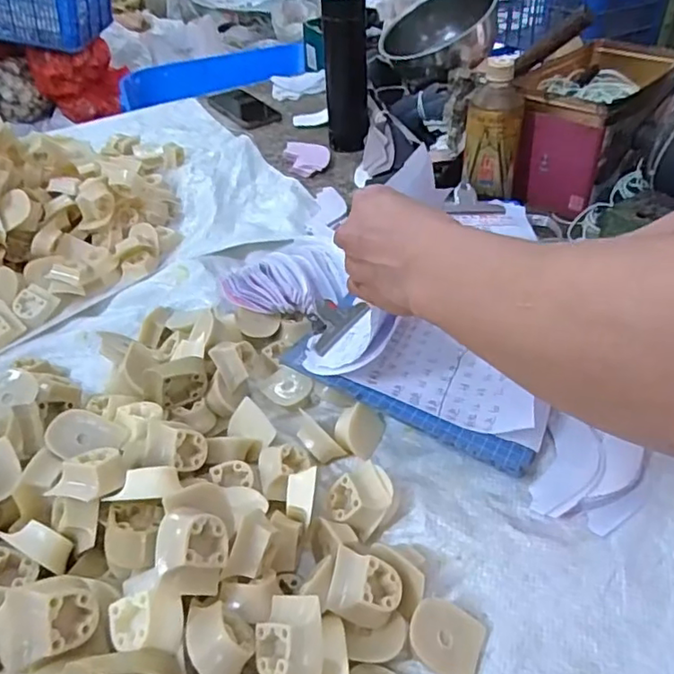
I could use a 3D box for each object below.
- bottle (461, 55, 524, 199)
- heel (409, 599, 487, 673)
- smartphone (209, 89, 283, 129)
[{"bbox_3d":[0.191,-0.253,0.722,0.065,0.144,0.064,7,42,13],"label":"bottle"},{"bbox_3d":[0.070,0.191,0.373,0.043,0.027,0.042,14,44,19],"label":"heel"},{"bbox_3d":[-0.173,-0.428,1.097,0.083,0.014,0.156,-26,45,-23],"label":"smartphone"}]

